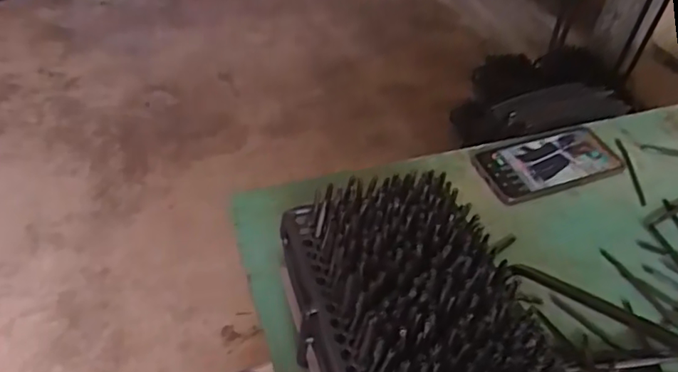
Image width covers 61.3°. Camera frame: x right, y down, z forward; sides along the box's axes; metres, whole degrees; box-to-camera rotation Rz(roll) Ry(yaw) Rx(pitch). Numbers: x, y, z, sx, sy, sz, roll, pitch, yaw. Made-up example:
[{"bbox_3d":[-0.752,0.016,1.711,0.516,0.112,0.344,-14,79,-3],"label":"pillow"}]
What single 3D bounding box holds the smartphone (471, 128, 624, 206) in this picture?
[{"bbox_3d":[0.234,-0.027,0.641,0.166,0.009,0.078,-14,47,-18],"label":"smartphone"}]

